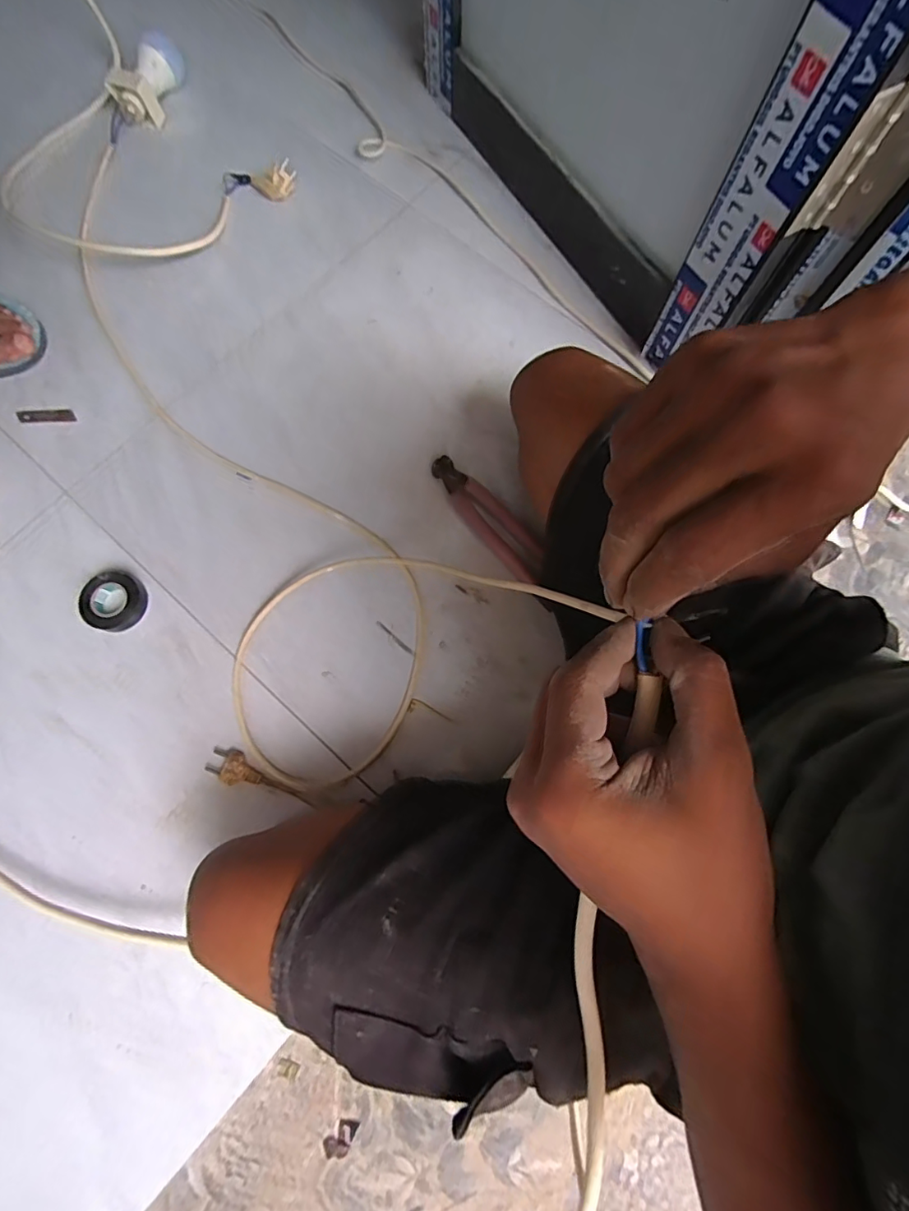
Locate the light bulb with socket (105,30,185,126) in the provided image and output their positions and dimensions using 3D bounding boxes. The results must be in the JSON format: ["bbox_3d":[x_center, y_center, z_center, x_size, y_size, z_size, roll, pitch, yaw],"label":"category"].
[{"bbox_3d":[-0.452,-0.775,0.759,0.067,0.056,0.127,17,76,5],"label":"light bulb with socket"}]

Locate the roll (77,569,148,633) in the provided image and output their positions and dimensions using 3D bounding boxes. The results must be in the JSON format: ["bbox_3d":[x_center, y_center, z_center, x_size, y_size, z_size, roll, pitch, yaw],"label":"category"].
[{"bbox_3d":[-0.380,-0.006,0.571,0.066,0.018,0.066,0,75,0],"label":"roll"}]

